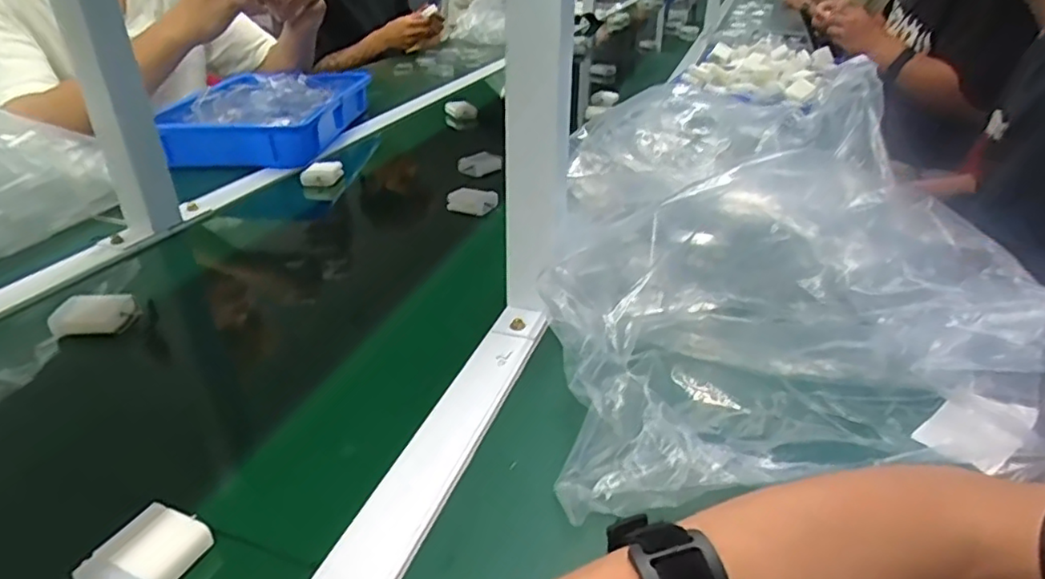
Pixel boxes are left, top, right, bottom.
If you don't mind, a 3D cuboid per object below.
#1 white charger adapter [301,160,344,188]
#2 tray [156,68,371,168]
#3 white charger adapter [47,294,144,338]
[{"bbox_3d":[-0.266,-0.155,0.819,0.050,0.028,0.029,1,30,-1],"label":"white charger adapter"},{"bbox_3d":[-0.403,-0.272,0.969,0.238,0.063,0.314,1,30,0],"label":"tray"},{"bbox_3d":[-0.355,0.020,0.512,0.060,0.025,0.030,-9,31,-16],"label":"white charger adapter"}]

